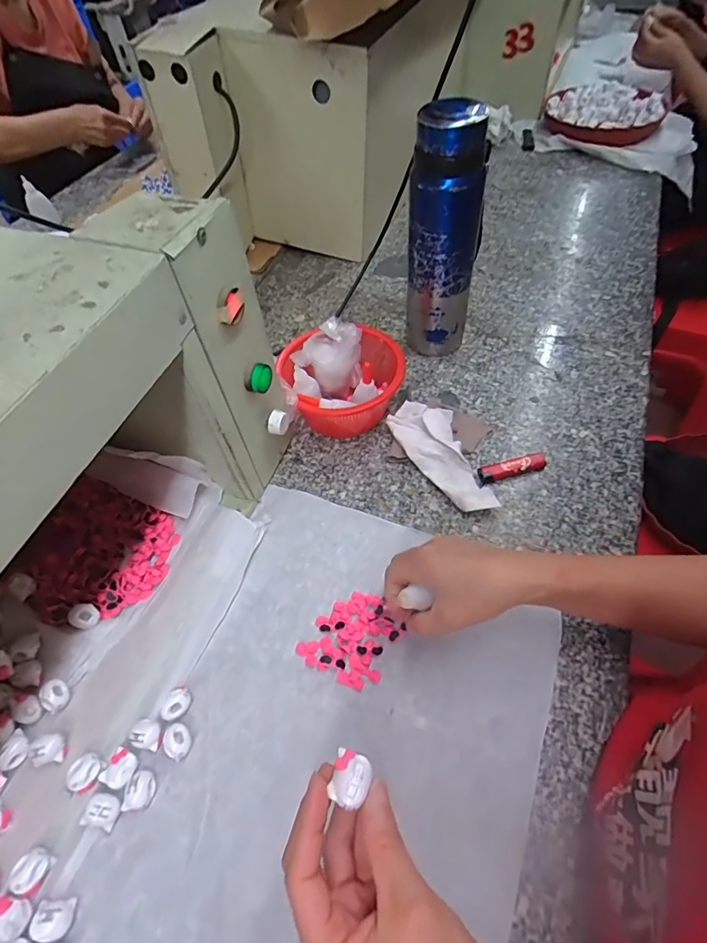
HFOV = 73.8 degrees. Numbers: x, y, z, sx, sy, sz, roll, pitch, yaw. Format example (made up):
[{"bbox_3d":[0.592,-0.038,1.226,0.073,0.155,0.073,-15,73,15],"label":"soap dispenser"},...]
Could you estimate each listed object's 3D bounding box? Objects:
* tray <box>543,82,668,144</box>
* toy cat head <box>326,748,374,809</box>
[{"bbox_3d":[0.512,-0.745,0.966,0.224,0.040,0.230,20,59,18],"label":"tray"},{"bbox_3d":[-0.001,0.165,0.253,0.020,0.007,0.026,10,56,11],"label":"toy cat head"}]

